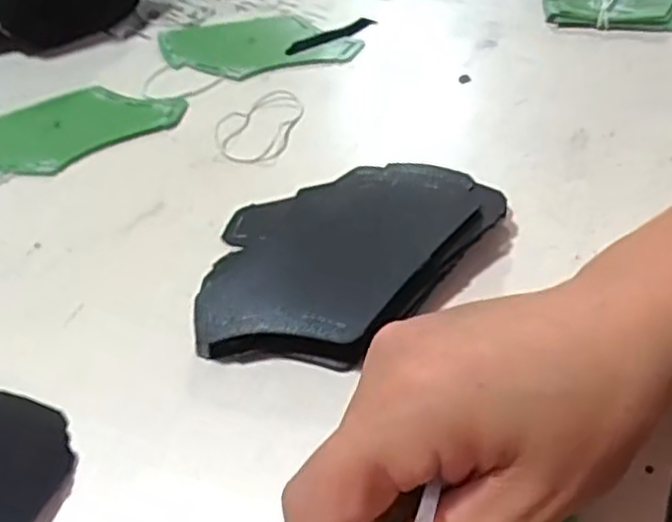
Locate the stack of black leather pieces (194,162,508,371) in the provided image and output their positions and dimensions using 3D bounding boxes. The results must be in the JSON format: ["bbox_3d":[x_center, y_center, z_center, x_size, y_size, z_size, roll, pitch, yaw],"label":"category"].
[{"bbox_3d":[-0.005,-0.008,0.314,0.137,0.024,0.104,-36,53,-25],"label":"stack of black leather pieces"}]

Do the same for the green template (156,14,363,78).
[{"bbox_3d":[-0.052,-0.144,0.461,0.126,0.006,0.067,-8,48,-1],"label":"green template"}]

